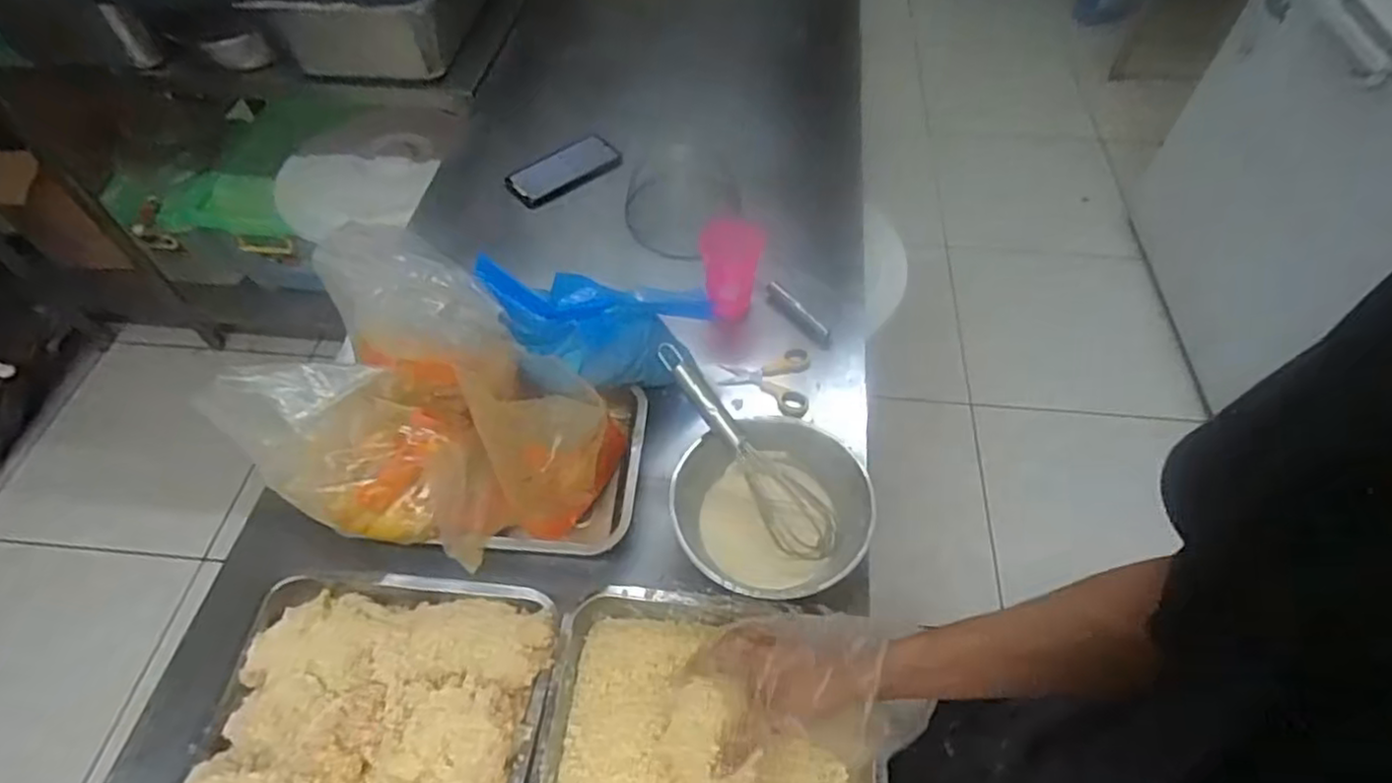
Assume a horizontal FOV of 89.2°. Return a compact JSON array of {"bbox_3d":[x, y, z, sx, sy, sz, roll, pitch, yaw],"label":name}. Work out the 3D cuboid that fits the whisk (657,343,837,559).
[{"bbox_3d":[0.047,0.060,0.730,0.063,0.050,0.258,-38,90,-18],"label":"whisk"}]

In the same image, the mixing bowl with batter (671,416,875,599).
[{"bbox_3d":[0.077,0.117,0.708,0.192,0.070,0.176,0,54,1],"label":"mixing bowl with batter"}]

